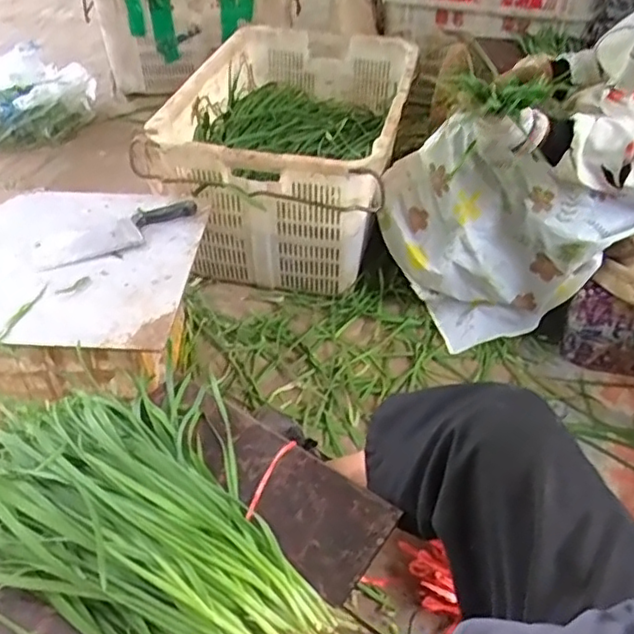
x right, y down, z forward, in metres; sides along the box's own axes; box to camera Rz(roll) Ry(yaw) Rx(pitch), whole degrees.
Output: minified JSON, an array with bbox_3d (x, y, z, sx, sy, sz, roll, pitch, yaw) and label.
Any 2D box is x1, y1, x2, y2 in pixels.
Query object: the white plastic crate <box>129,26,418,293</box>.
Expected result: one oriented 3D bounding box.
[{"bbox_3d":[-0.041,-0.351,1.406,0.456,0.363,0.576,12,44,11],"label":"white plastic crate"}]

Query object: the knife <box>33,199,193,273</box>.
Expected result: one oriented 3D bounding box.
[{"bbox_3d":[-0.328,-0.142,1.039,0.265,0.025,0.070,-23,48,-24],"label":"knife"}]

